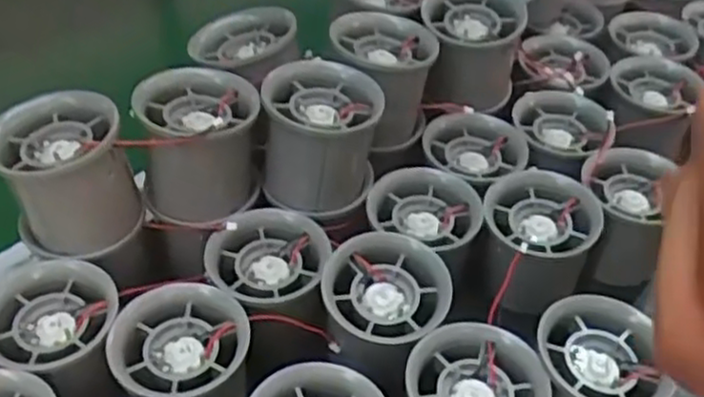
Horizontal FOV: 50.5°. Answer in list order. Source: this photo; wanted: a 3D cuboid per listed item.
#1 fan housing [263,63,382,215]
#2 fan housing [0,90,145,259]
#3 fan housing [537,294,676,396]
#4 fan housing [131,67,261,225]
[{"bbox_3d":[-0.015,-0.028,0.361,0.056,0.058,0.058,0,43,-1],"label":"fan housing"},{"bbox_3d":[-0.126,-0.008,0.333,0.056,0.063,0.052,-23,48,-24],"label":"fan housing"},{"bbox_3d":[0.104,0.078,0.321,0.051,0.048,0.051,1,43,-1],"label":"fan housing"},{"bbox_3d":[-0.071,-0.023,0.355,0.056,0.060,0.056,-11,45,-13],"label":"fan housing"}]

